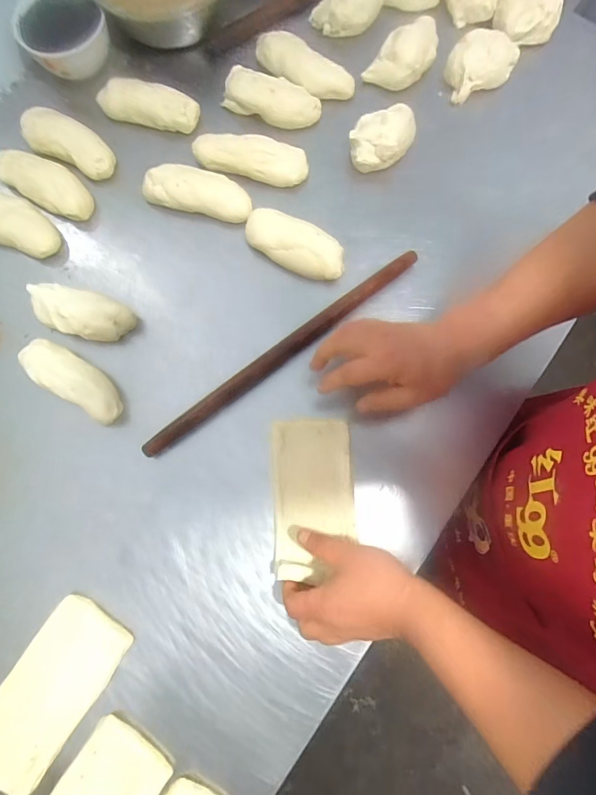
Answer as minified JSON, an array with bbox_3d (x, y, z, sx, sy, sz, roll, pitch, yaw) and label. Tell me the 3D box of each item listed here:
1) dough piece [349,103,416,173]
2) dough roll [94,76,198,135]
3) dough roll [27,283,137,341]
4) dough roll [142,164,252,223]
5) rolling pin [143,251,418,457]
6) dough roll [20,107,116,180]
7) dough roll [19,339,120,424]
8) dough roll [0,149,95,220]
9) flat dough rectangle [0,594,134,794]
[{"bbox_3d":[0.111,-0.332,0.530,0.064,0.039,0.096,40,83,7],"label":"dough piece"},{"bbox_3d":[-0.194,-0.379,0.535,0.129,0.037,0.034,17,81,3],"label":"dough roll"},{"bbox_3d":[-0.261,-0.101,0.487,0.125,0.041,0.054,16,80,2],"label":"dough roll"},{"bbox_3d":[-0.124,-0.258,0.520,0.131,0.034,0.050,12,80,1],"label":"dough roll"},{"bbox_3d":[-0.013,-0.055,0.488,0.389,0.023,0.017,-37,83,-7],"label":"rolling pin"},{"bbox_3d":[-0.296,-0.326,0.530,0.134,0.030,0.055,26,82,5],"label":"dough roll"},{"bbox_3d":[-0.265,-0.023,0.480,0.133,0.041,0.052,31,81,4],"label":"dough roll"},{"bbox_3d":[-0.323,-0.272,0.522,0.140,0.032,0.056,31,81,4],"label":"dough roll"},{"bbox_3d":[-0.260,0.305,0.430,0.090,0.007,0.181,34,81,5],"label":"flat dough rectangle"}]

